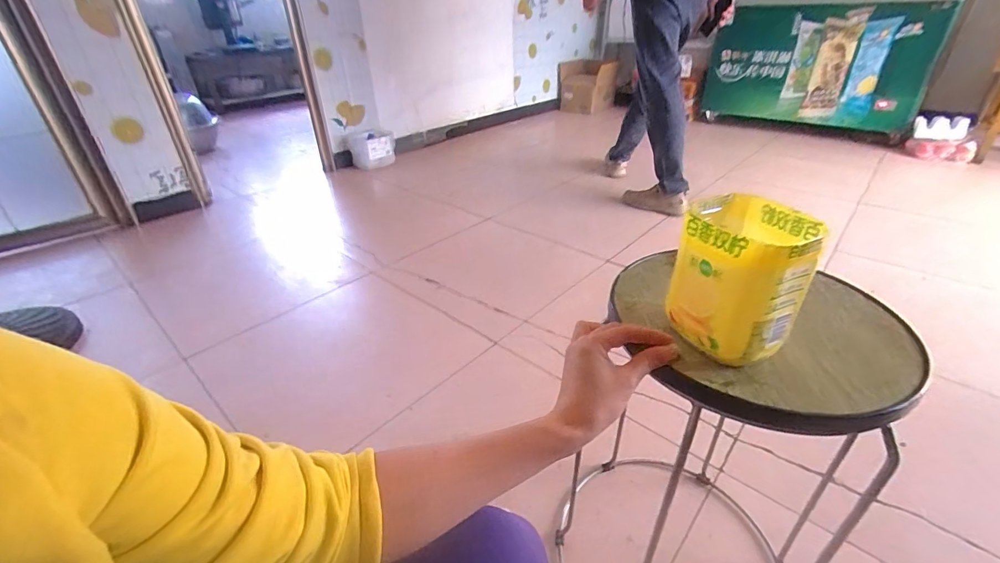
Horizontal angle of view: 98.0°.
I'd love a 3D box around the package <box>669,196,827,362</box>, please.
[{"bbox_3d":[0.217,0.001,0.400,0.094,0.132,0.105,-20,38,-29],"label":"package"}]

